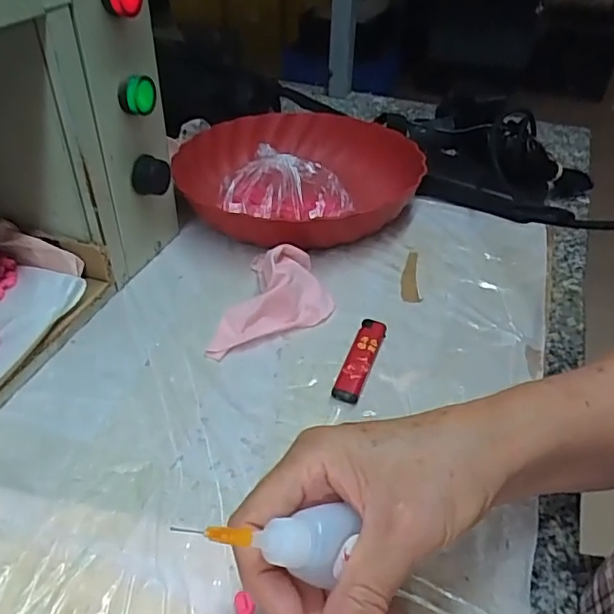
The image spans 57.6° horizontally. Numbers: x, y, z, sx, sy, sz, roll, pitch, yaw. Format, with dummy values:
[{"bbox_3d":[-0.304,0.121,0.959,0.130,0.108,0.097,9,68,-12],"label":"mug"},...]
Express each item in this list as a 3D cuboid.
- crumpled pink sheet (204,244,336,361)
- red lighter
[{"bbox_3d":[-0.021,-0.010,0.426,0.078,0.036,0.120,10,41,10],"label":"crumpled pink sheet"},{"bbox_3d":[0.038,0.036,0.393,0.019,0.011,0.075,14,42,15],"label":"red lighter"}]

